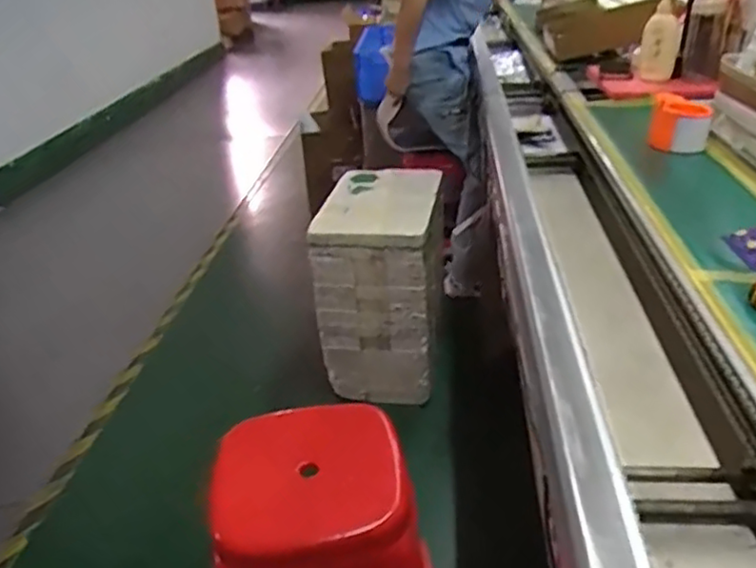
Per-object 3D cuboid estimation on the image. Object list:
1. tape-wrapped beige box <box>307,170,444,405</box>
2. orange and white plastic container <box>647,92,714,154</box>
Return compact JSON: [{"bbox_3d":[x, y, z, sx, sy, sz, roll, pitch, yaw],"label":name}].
[{"bbox_3d":[0.031,0.001,1.814,0.306,0.497,0.403,1,29,12],"label":"tape-wrapped beige box"},{"bbox_3d":[0.542,-0.290,1.191,0.097,0.078,0.111,8,31,23],"label":"orange and white plastic container"}]

